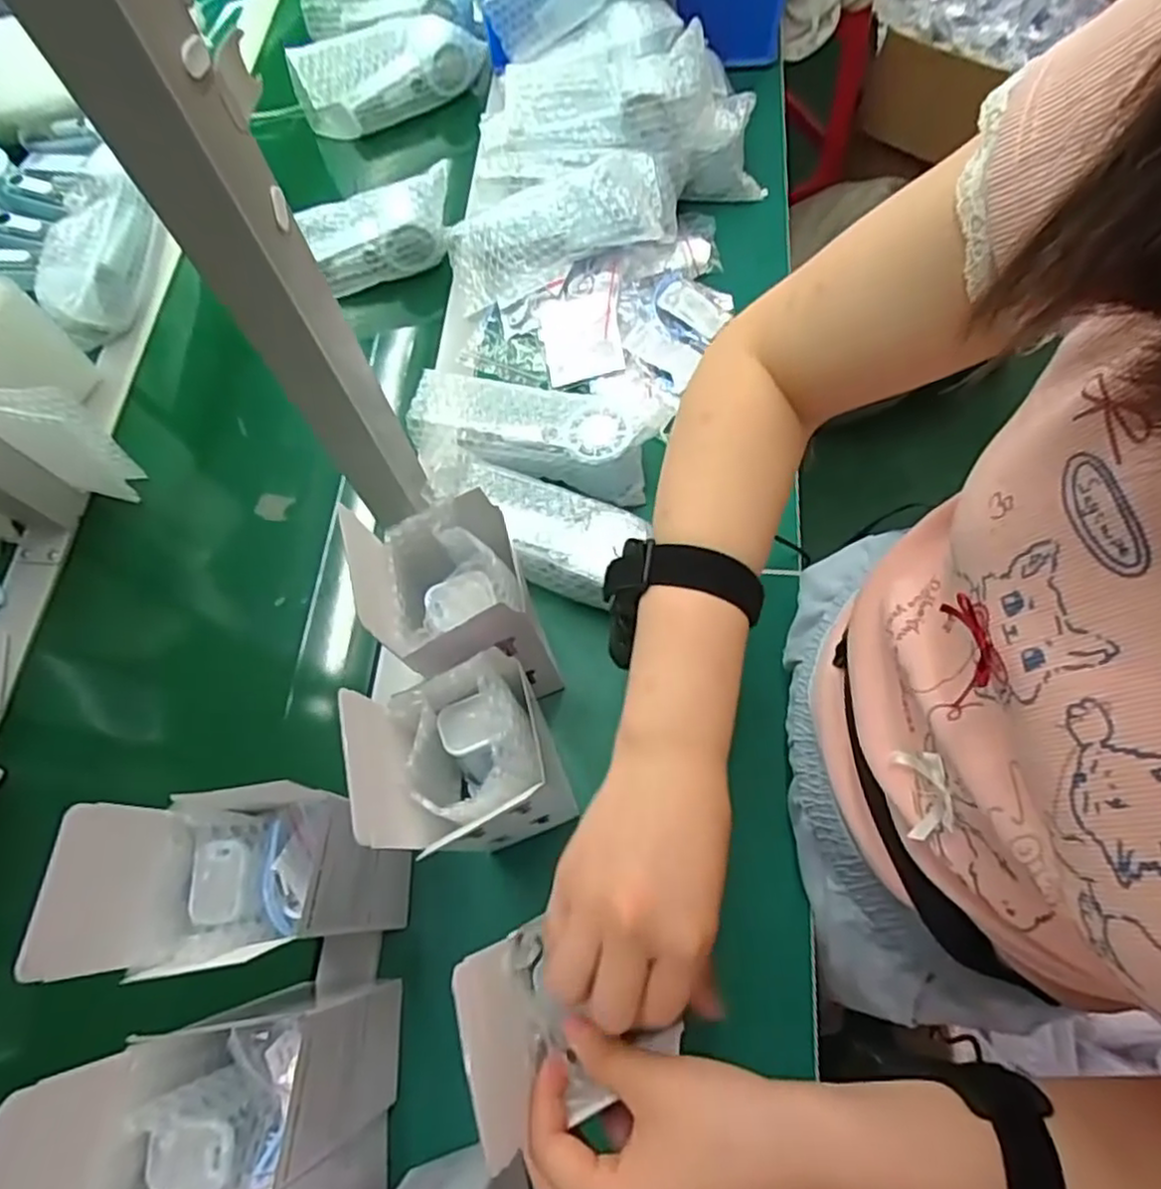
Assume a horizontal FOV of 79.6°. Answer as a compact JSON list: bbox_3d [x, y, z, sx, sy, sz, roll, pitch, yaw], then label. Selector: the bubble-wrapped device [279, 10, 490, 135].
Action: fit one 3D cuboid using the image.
[{"bbox_3d":[-0.215,-0.592,0.787,0.209,0.087,0.053,-30,71,-9],"label":"bubble-wrapped device"}]

